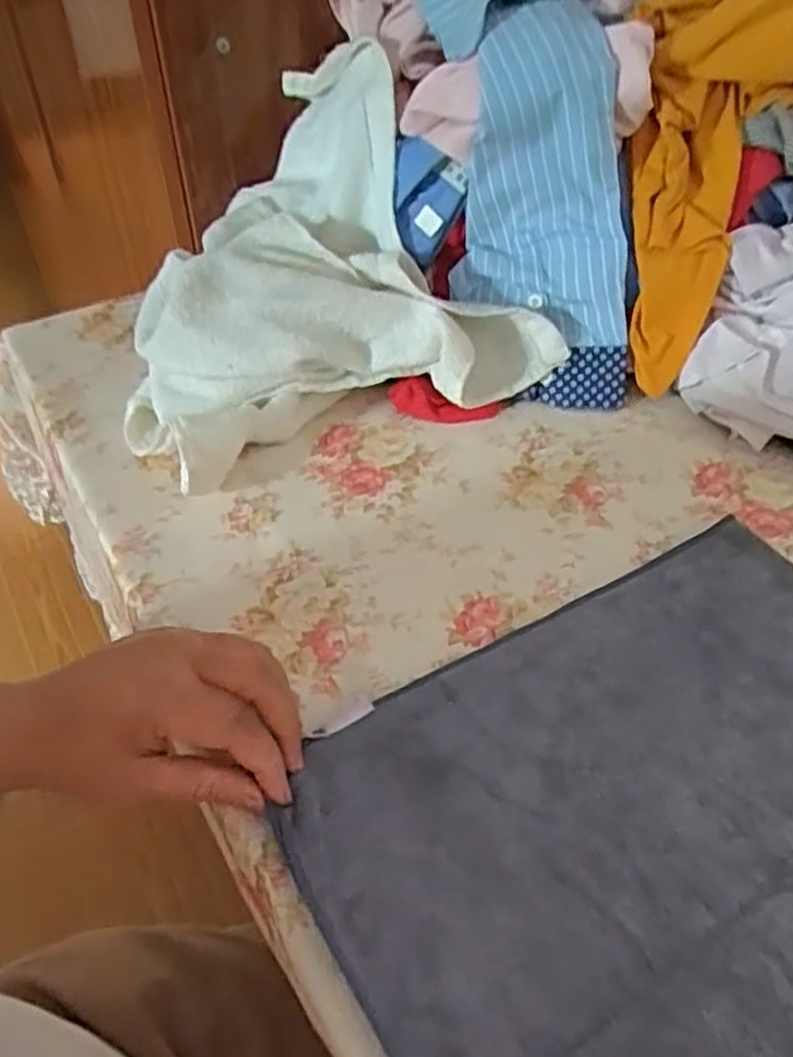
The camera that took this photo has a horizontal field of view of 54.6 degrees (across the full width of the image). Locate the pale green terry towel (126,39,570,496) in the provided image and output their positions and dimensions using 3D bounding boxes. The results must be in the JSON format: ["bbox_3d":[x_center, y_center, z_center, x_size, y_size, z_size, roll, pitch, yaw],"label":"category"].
[{"bbox_3d":[-0.074,-0.213,0.592,0.310,0.163,0.325,-16,49,-14],"label":"pale green terry towel"}]

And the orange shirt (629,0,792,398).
[{"bbox_3d":[0.253,-0.283,0.579,0.254,0.272,0.155,-27,52,-23],"label":"orange shirt"}]

